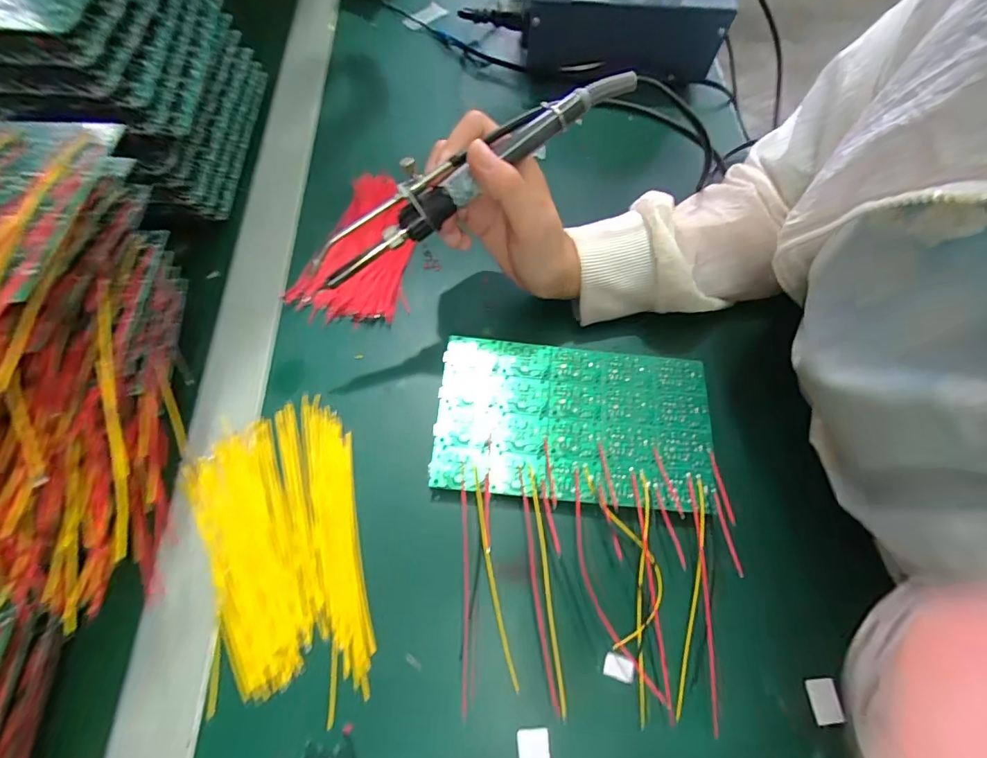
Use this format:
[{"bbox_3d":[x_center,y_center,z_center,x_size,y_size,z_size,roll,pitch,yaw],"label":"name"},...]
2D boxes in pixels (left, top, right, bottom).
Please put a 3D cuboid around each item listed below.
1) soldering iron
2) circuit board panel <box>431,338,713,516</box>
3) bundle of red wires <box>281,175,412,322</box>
[{"bbox_3d":[-0.013,-0.113,0.240,0.196,0.034,0.023,-31,71,1],"label":"soldering iron"},{"bbox_3d":[0.052,0.028,0.293,0.172,0.015,0.102,5,67,0],"label":"circuit board panel"},{"bbox_3d":[-0.101,-0.105,0.344,0.077,0.016,0.126,11,67,2],"label":"bundle of red wires"}]

